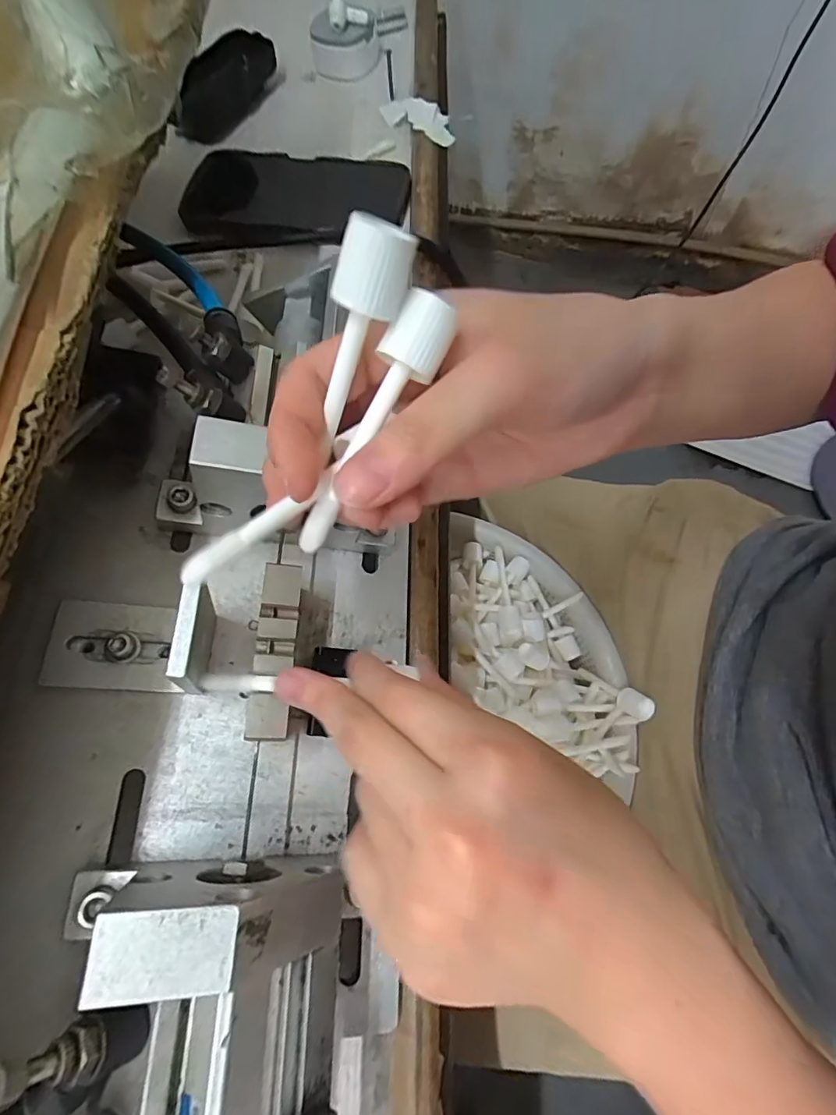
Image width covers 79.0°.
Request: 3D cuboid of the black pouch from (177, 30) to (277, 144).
[{"bbox_3d":[-0.173,-0.411,0.441,0.049,0.029,0.105,28,73,12],"label":"black pouch"}]

